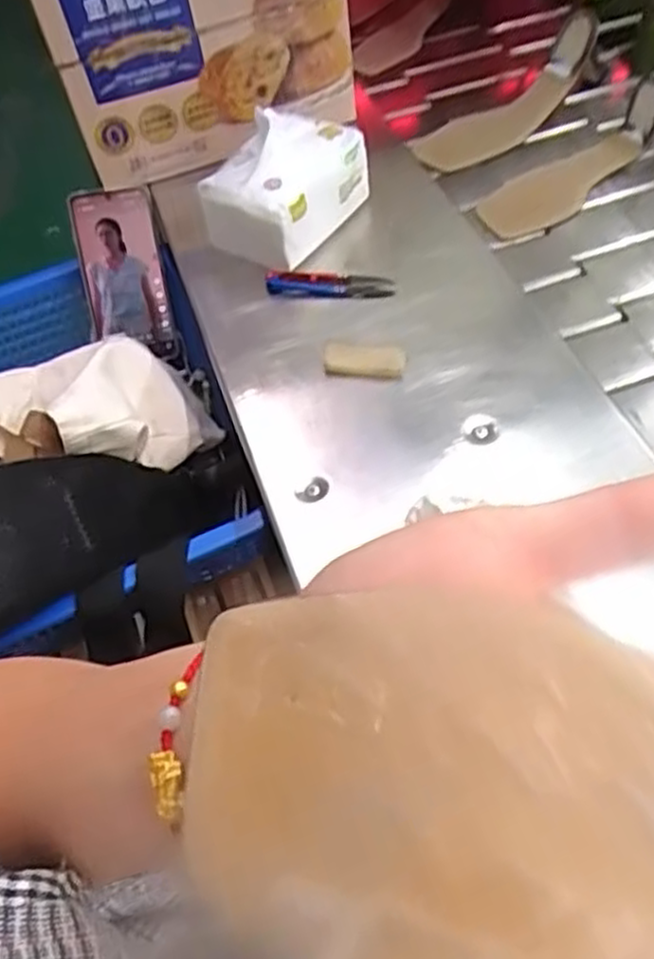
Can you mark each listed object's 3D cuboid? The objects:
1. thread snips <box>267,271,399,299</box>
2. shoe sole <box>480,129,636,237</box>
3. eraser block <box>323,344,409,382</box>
[{"bbox_3d":[0.002,-0.161,0.621,0.107,0.013,0.020,3,54,13],"label":"thread snips"},{"bbox_3d":[0.226,-0.297,0.738,0.076,0.021,0.190,37,62,27],"label":"shoe sole"},{"bbox_3d":[0.028,-0.087,0.557,0.060,0.020,0.021,2,54,12],"label":"eraser block"}]

